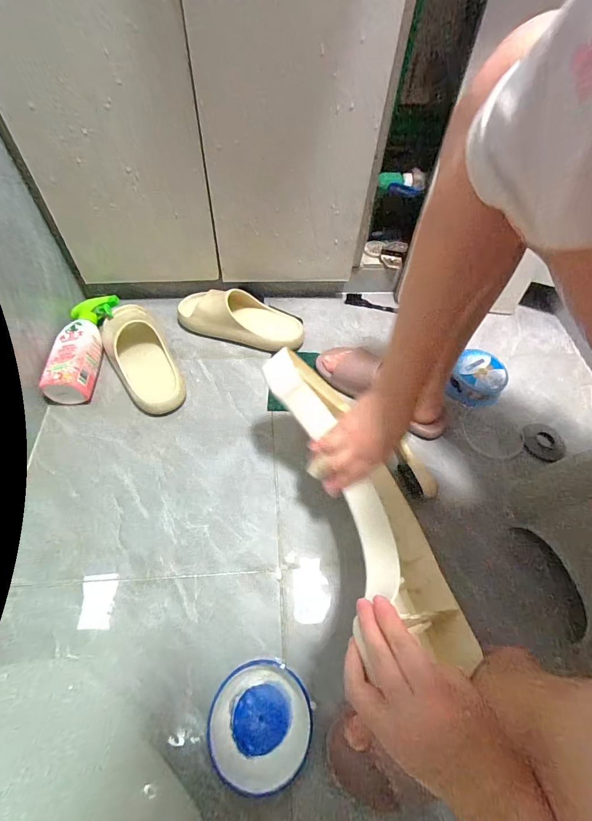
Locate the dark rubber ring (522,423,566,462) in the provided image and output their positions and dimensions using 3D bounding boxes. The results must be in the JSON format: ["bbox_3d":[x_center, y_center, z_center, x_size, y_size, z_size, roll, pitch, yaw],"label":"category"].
[{"bbox_3d":[0.457,0.058,0.666,0.068,0.022,0.090,22,59,9],"label":"dark rubber ring"}]

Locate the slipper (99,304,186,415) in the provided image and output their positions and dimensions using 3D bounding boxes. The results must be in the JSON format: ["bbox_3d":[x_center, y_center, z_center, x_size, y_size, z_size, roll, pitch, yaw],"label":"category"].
[{"bbox_3d":[-0.293,-0.110,0.671,0.105,0.082,0.263,-26,63,-20],"label":"slipper"}]

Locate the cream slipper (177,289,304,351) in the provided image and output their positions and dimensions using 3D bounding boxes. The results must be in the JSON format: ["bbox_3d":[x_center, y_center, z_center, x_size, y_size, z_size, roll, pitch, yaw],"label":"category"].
[{"bbox_3d":[-0.112,-0.200,0.747,0.264,0.079,0.101,13,58,4],"label":"cream slipper"}]

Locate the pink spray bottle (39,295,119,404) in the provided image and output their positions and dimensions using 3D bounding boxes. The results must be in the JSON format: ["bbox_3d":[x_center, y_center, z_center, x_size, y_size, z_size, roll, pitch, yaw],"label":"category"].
[{"bbox_3d":[-0.401,-0.123,0.677,0.080,0.067,0.235,2,58,-4],"label":"pink spray bottle"}]

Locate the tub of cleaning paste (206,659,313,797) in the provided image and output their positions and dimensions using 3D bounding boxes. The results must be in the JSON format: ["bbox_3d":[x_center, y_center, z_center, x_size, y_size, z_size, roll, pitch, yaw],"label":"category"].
[{"bbox_3d":[-0.042,0.364,0.423,0.118,0.037,0.113,2,58,-3],"label":"tub of cleaning paste"}]

